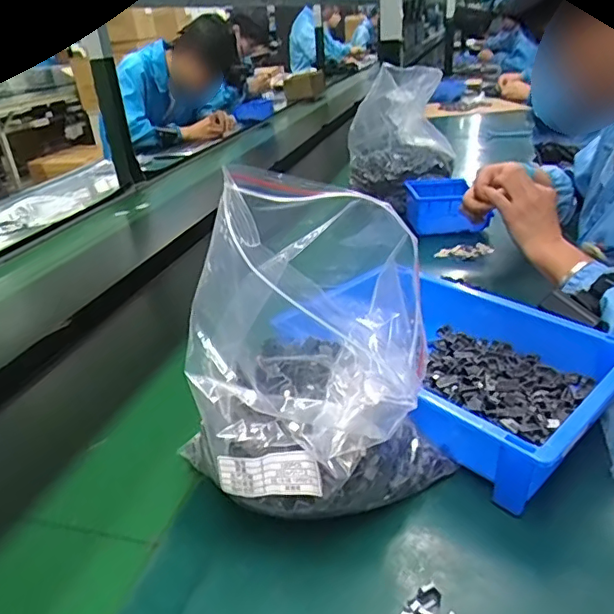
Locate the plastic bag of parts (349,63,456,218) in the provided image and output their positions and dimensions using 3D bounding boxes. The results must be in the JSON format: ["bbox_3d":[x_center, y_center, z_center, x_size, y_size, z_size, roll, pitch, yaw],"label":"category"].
[{"bbox_3d":[0.181,-0.332,1.090,0.160,0.232,0.158,-11,28,-13],"label":"plastic bag of parts"}]

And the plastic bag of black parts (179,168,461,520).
[{"bbox_3d":[0.016,0.038,0.421,0.178,0.262,0.166,2,28,13],"label":"plastic bag of black parts"}]

